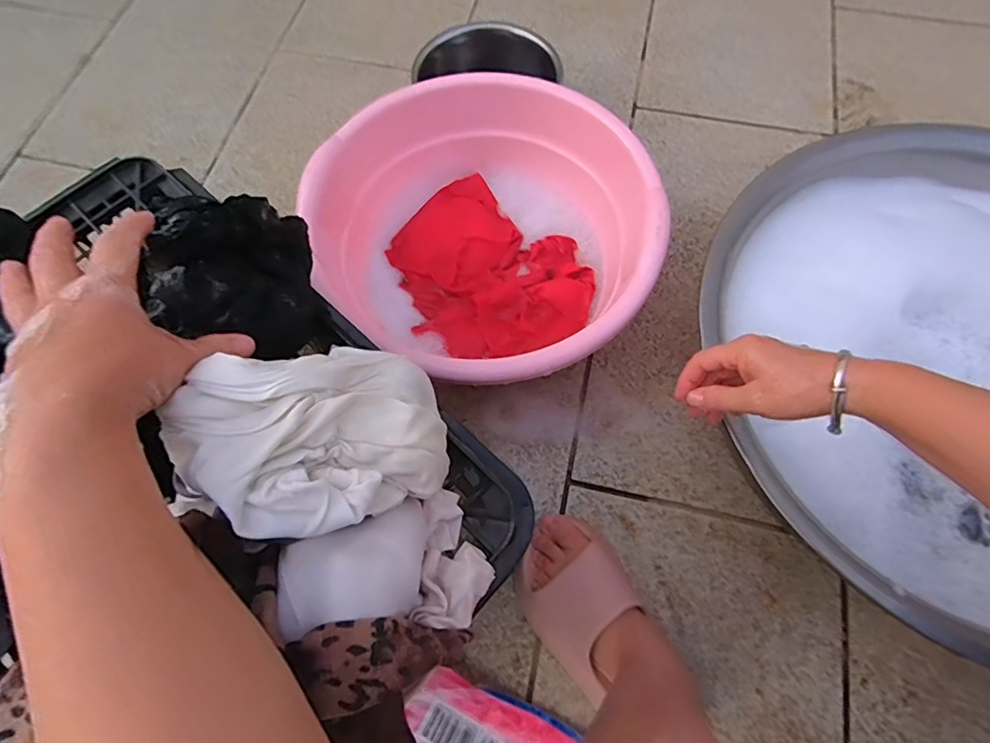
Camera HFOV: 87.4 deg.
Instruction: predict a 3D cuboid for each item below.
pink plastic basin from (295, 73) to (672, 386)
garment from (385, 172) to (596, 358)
[{"bbox_3d":[0.001,-0.152,0.617,0.367,0.173,0.334,0,66,1],"label":"pink plastic basin"},{"bbox_3d":[-0.009,-0.136,0.674,0.227,0.057,0.256,-23,70,-7],"label":"garment"}]

